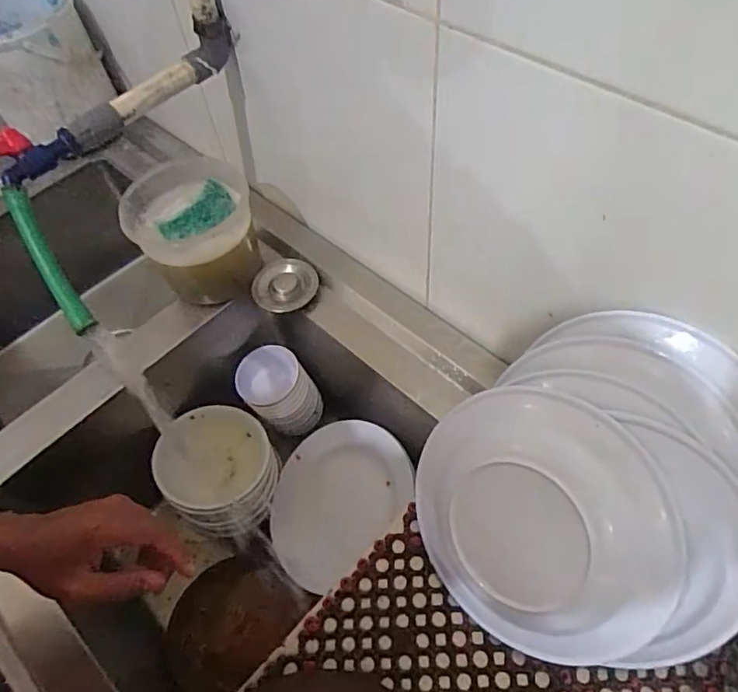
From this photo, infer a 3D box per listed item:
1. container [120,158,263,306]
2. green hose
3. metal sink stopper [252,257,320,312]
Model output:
[{"bbox_3d":[-0.219,-0.143,0.724,0.139,0.112,0.150,-13,56,-4],"label":"container"},{"bbox_3d":[-0.308,-0.081,0.542,0.023,0.018,0.151,-27,95,-13],"label":"green hose"},{"bbox_3d":[-0.109,-0.080,0.739,0.077,0.011,0.085,23,61,18],"label":"metal sink stopper"}]

